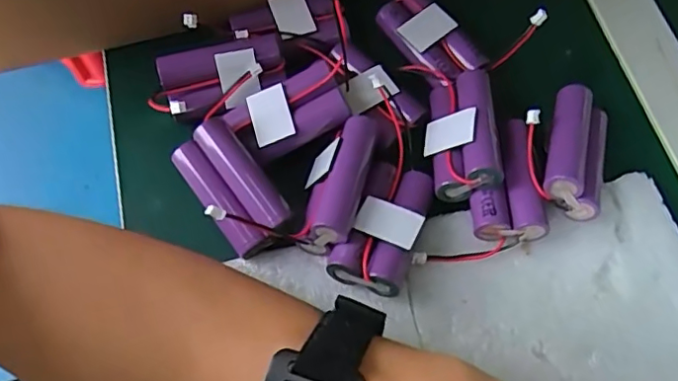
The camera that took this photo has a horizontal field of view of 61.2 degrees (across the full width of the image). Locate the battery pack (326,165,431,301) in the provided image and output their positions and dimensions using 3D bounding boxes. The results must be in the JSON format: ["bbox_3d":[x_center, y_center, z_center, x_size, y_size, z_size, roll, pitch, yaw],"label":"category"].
[{"bbox_3d":[0.022,0.015,0.276,0.033,0.018,0.067,21,68,8],"label":"battery pack"}]

